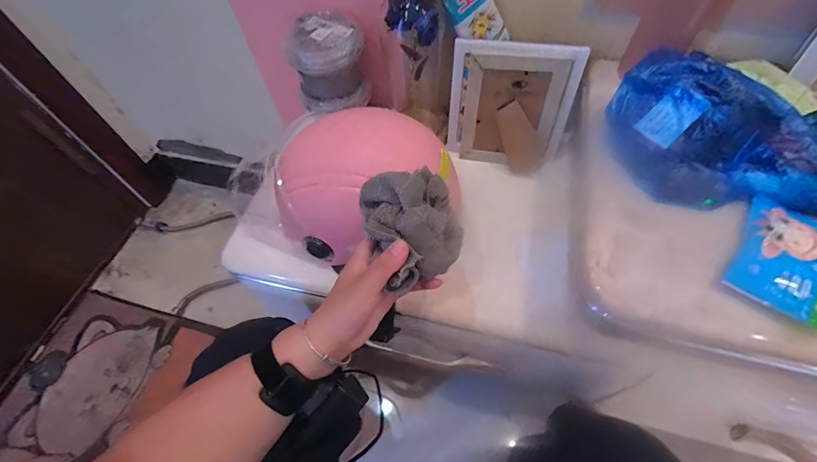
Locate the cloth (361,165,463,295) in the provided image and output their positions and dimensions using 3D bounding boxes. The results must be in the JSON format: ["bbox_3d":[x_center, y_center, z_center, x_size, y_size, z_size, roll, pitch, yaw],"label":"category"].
[{"bbox_3d":[0.006,-0.010,0.336,0.085,0.054,0.099,-16,58,-6],"label":"cloth"}]

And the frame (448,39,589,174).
[{"bbox_3d":[0.146,-0.173,0.529,0.172,0.172,0.028,10,46,8],"label":"frame"}]

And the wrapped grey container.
[{"bbox_3d":[-0.118,-0.246,0.546,0.102,0.104,0.103,-16,58,-7],"label":"wrapped grey container"}]

